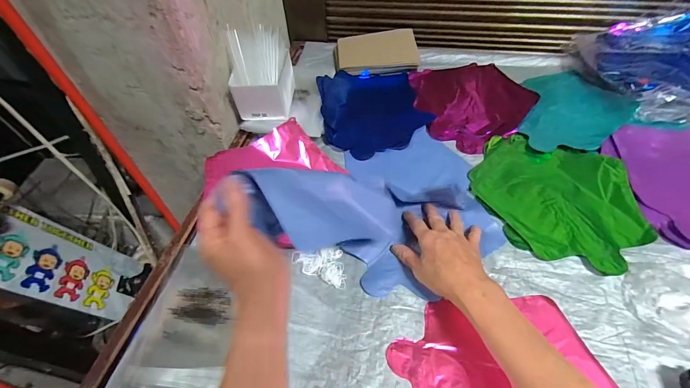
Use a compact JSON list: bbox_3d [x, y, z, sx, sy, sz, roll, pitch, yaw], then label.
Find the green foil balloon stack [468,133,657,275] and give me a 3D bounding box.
[{"bbox_3d":[0.326,-0.004,0.525,0.231,0.020,0.230,18,54,17],"label":"green foil balloon stack"}]

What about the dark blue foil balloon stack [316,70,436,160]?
[{"bbox_3d":[0.057,-0.183,0.685,0.210,0.034,0.264,-9,51,-4],"label":"dark blue foil balloon stack"}]

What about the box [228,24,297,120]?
[{"bbox_3d":[-0.155,-0.222,0.631,0.100,0.128,0.116,1,51,4],"label":"box"}]

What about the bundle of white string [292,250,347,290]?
[{"bbox_3d":[-0.038,0.104,0.474,0.078,0.012,0.055,1,51,4],"label":"bundle of white string"}]

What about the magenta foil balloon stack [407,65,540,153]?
[{"bbox_3d":[0.265,-0.200,0.695,0.225,0.017,0.264,-9,51,-4],"label":"magenta foil balloon stack"}]

